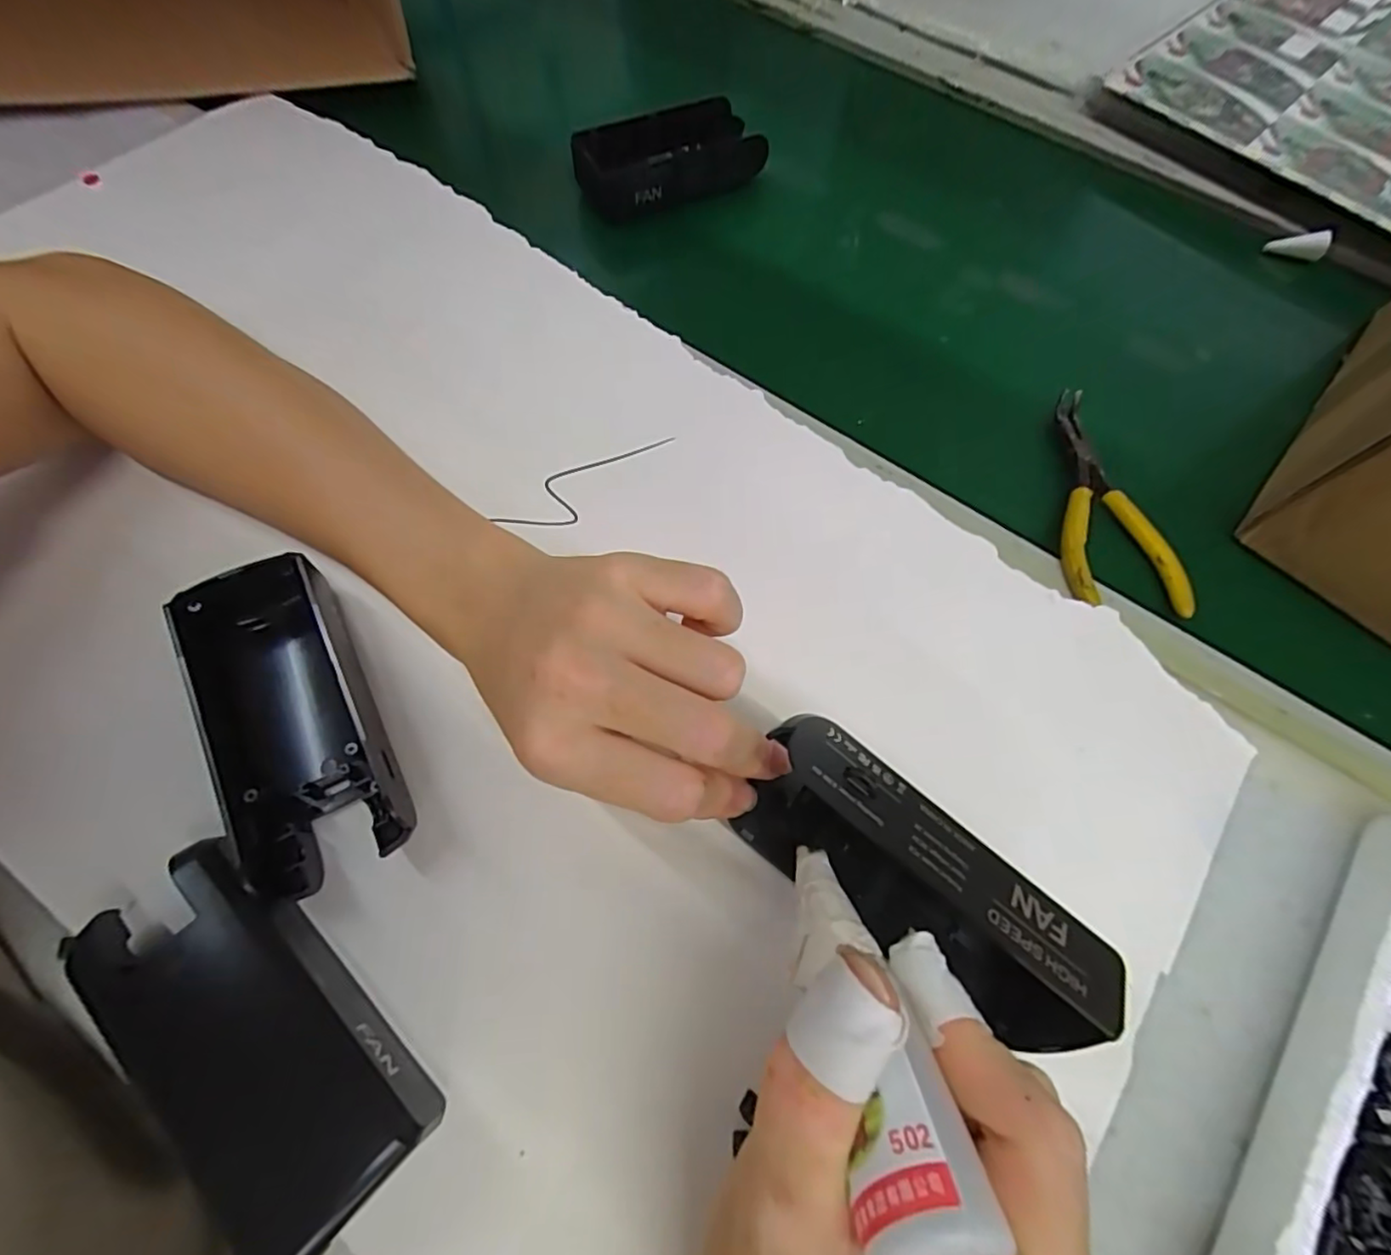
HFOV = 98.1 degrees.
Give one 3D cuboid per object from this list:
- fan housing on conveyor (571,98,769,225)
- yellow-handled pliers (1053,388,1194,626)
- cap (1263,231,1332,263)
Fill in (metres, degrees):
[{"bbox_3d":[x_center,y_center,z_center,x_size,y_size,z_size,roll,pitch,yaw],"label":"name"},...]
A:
[{"bbox_3d":[-0.015,-0.271,0.351,0.101,0.031,0.049,-19,69,-11],"label":"fan housing on conveyor"},{"bbox_3d":[0.184,-0.061,0.275,0.055,0.011,0.115,2,67,-3],"label":"yellow-handled pliers"},{"bbox_3d":[0.360,-0.228,0.361,0.030,0.011,0.011,13,65,20],"label":"cap"}]

